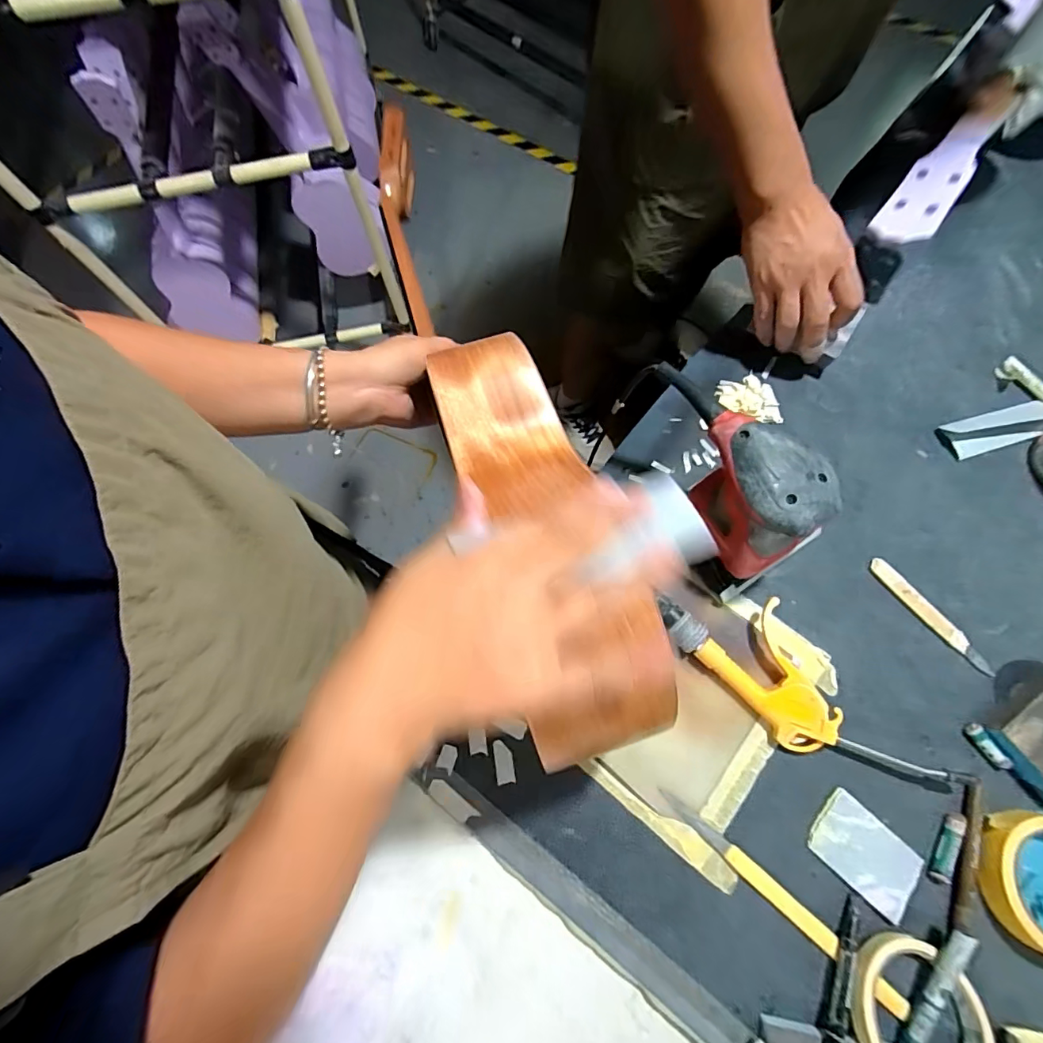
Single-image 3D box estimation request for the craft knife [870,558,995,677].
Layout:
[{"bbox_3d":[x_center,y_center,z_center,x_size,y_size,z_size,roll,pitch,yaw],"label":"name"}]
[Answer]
[{"bbox_3d":[0.378,0.087,0.448,0.016,0.007,0.129,-36,73,-10],"label":"craft knife"}]

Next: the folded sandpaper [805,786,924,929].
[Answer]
[{"bbox_3d":[0.274,0.265,0.389,0.076,0.004,0.055,41,76,19],"label":"folded sandpaper"}]

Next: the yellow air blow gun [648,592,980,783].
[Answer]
[{"bbox_3d":[0.238,0.144,0.424,0.085,0.027,0.256,-44,75,-12],"label":"yellow air blow gun"}]

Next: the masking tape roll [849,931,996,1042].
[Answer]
[{"bbox_3d":[0.281,0.356,0.346,0.089,0.028,0.090,-1,70,2],"label":"masking tape roll"}]

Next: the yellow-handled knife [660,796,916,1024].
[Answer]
[{"bbox_3d":[0.203,0.297,0.385,0.211,0.006,0.016,39,76,14],"label":"yellow-handled knife"}]

